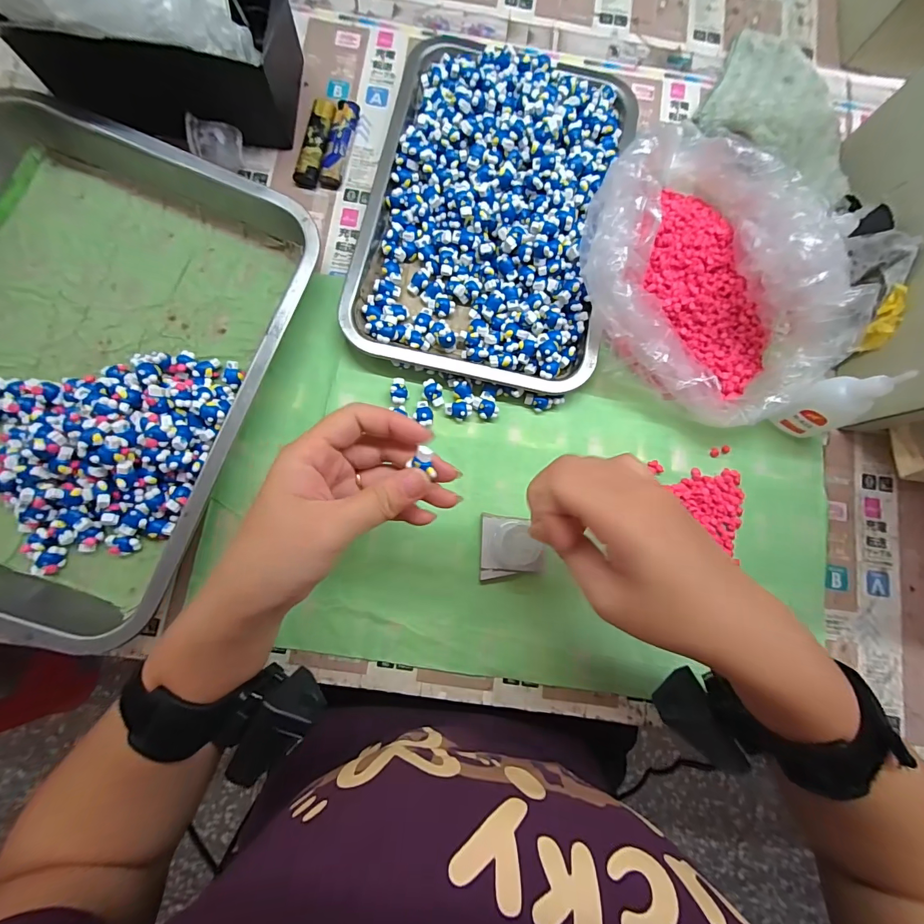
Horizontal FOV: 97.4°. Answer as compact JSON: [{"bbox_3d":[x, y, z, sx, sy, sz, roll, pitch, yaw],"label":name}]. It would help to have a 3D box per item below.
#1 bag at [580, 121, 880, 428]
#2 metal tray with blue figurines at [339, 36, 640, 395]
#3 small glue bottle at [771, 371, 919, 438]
[{"bbox_3d":[0.185,-0.147,0.318,0.172,0.085,0.238,-15,82,-6],"label":"bag"},{"bbox_3d":[0.028,-0.218,0.343,0.204,0.041,0.295,12,81,-1],"label":"metal tray with blue figurines"},{"bbox_3d":[0.277,-0.042,0.305,0.032,0.085,0.037,-16,83,-6],"label":"small glue bottle"}]

